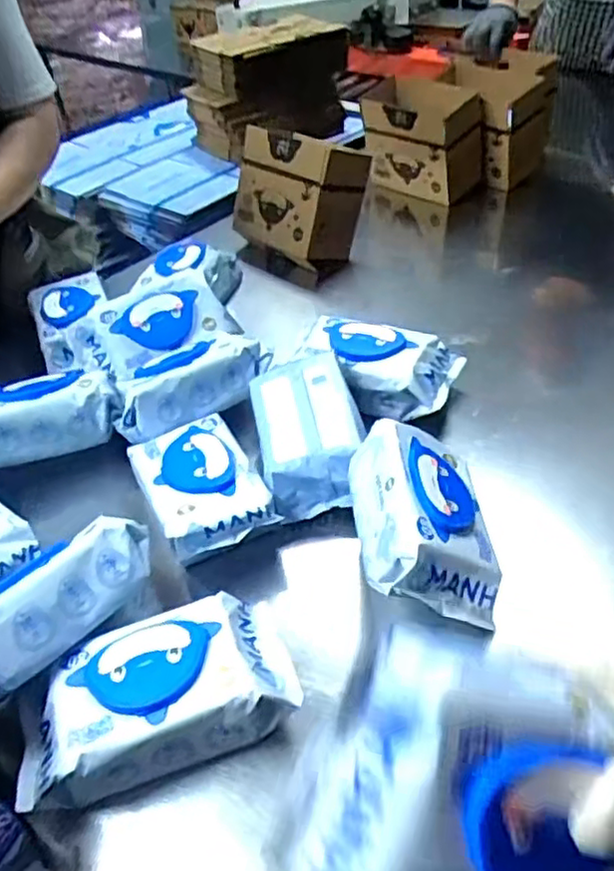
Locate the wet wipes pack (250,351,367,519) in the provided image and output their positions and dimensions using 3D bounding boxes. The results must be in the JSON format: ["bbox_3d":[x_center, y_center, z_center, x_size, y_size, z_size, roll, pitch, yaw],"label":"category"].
[{"bbox_3d":[0.001,-0.007,0.764,0.111,0.067,0.188,-11,42,-5],"label":"wet wipes pack"}]

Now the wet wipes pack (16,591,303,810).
[{"bbox_3d":[-0.123,0.210,0.558,0.222,0.064,0.110,-15,43,-9],"label":"wet wipes pack"}]

